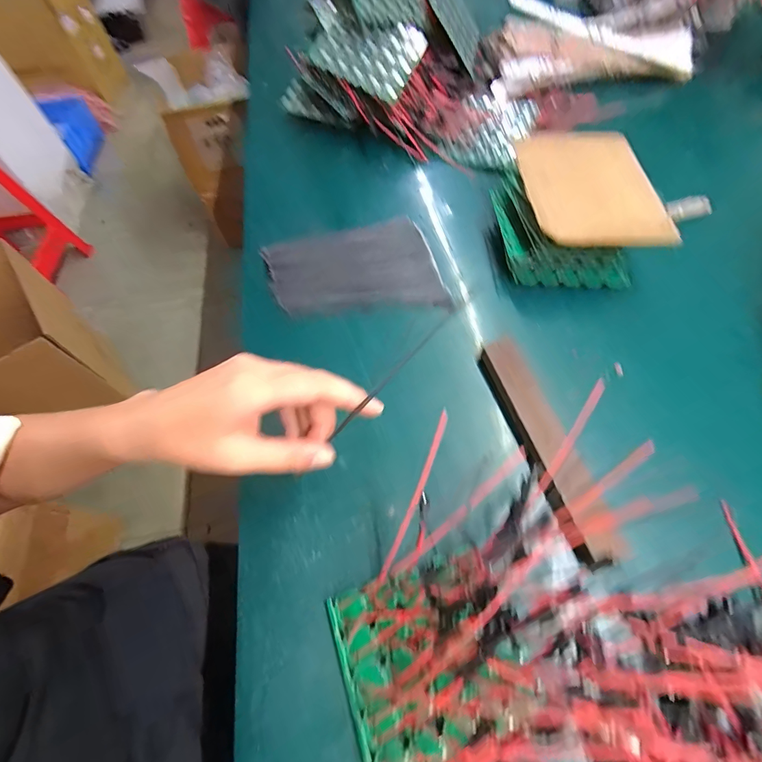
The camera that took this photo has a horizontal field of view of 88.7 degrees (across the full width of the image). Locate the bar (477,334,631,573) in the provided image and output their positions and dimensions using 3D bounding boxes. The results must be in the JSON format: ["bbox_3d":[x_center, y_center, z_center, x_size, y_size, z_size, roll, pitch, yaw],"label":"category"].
[{"bbox_3d":[0.131,0.046,0.313,0.029,0.026,0.191,-16,63,-6],"label":"bar"}]

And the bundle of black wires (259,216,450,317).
[{"bbox_3d":[-0.028,-0.121,0.423,0.180,0.021,0.107,-9,62,-2],"label":"bundle of black wires"}]

